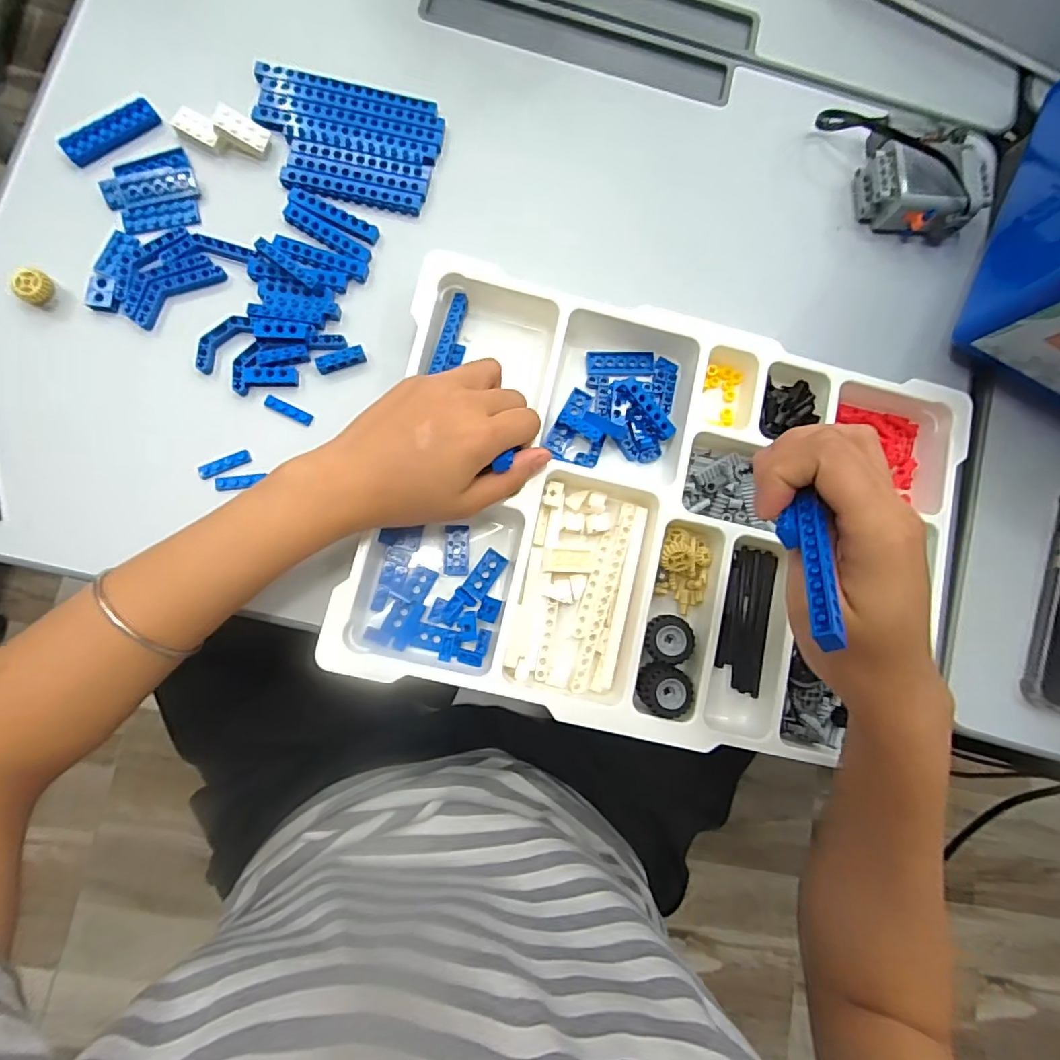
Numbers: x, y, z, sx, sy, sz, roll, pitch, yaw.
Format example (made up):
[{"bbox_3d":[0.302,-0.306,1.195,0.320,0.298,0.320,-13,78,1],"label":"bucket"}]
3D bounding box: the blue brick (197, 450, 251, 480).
[{"bbox_3d":[-0.195,-0.042,0.340,0.032,0.004,0.009,-27,86,-9],"label":"blue brick"}]

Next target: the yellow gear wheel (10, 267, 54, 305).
[{"bbox_3d":[-0.316,-0.155,0.337,0.018,0.016,0.021,36,80,-1],"label":"yellow gear wheel"}]

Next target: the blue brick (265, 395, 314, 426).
[{"bbox_3d":[-0.158,-0.078,0.347,0.031,0.004,0.008,25,80,-3],"label":"blue brick"}]

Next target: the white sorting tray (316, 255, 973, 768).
[{"bbox_3d":[0.086,-0.005,0.350,0.369,0.037,0.264,13,81,-5],"label":"white sorting tray"}]

